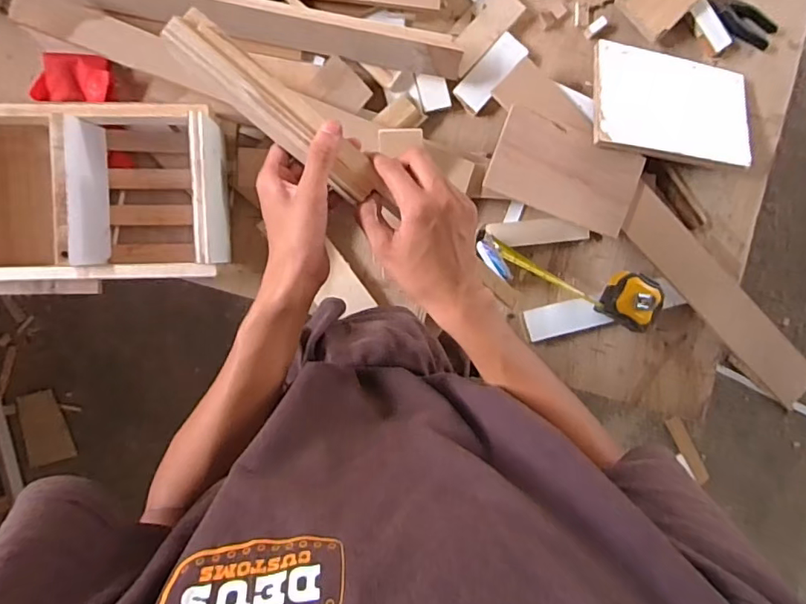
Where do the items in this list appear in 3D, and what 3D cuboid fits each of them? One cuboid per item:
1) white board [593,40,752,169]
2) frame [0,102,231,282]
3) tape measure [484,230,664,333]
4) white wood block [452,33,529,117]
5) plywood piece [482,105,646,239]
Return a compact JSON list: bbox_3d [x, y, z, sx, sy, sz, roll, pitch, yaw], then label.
[{"bbox_3d":[0.397,-0.288,0.778,0.250,0.018,0.161,8,78,-11],"label":"white board"},{"bbox_3d":[-0.414,-0.136,0.675,0.356,0.132,0.217,-1,90,-6],"label":"frame"},{"bbox_3d":[0.246,-0.049,0.765,0.277,0.069,0.075,26,87,-5],"label":"tape measure"},{"bbox_3d":[0.130,-0.335,0.772,0.048,0.013,0.119,41,92,16],"label":"white wood block"},{"bbox_3d":[0.234,-0.188,0.761,0.211,0.012,0.120,20,101,-6],"label":"plywood piece"}]

